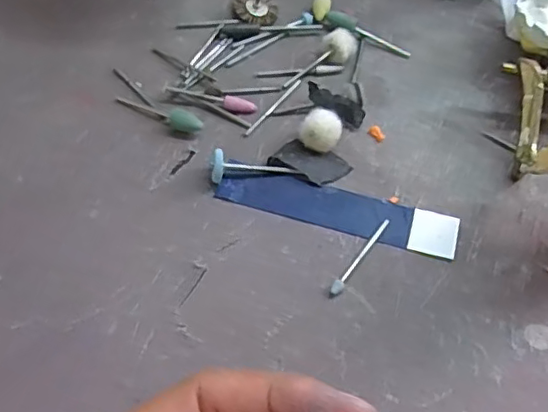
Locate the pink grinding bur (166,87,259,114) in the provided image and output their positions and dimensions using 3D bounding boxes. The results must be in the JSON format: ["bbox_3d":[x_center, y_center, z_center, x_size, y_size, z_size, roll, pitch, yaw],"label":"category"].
[{"bbox_3d":[-0.030,-0.052,0.281,0.045,0.005,0.007,15,58,7],"label":"pink grinding bur"}]

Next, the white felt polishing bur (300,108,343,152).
[{"bbox_3d":[0.022,-0.034,0.264,0.016,0.014,0.016,1,57,-2],"label":"white felt polishing bur"}]

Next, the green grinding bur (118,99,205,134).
[{"bbox_3d":[-0.054,-0.045,0.273,0.045,0.008,0.008,26,59,13],"label":"green grinding bur"}]

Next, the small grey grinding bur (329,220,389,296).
[{"bbox_3d":[0.035,0.020,0.237,0.004,0.004,0.042,33,61,17],"label":"small grey grinding bur"}]

